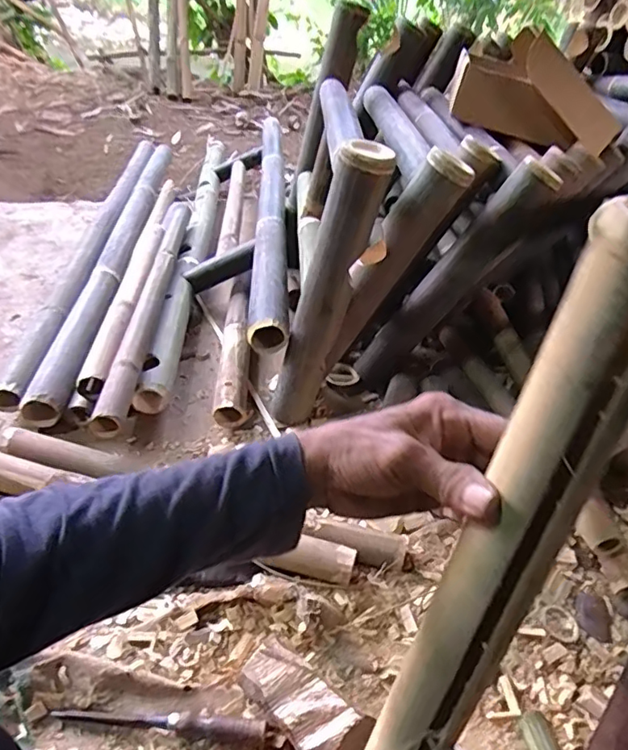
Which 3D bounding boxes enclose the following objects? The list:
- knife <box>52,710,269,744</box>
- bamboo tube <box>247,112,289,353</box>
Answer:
[{"bbox_3d":[-0.173,0.387,0.617,0.237,0.035,0.018,8,40,2],"label":"knife"},{"bbox_3d":[-0.117,-0.459,1.468,0.071,0.080,1.423,2,40,-6],"label":"bamboo tube"}]

